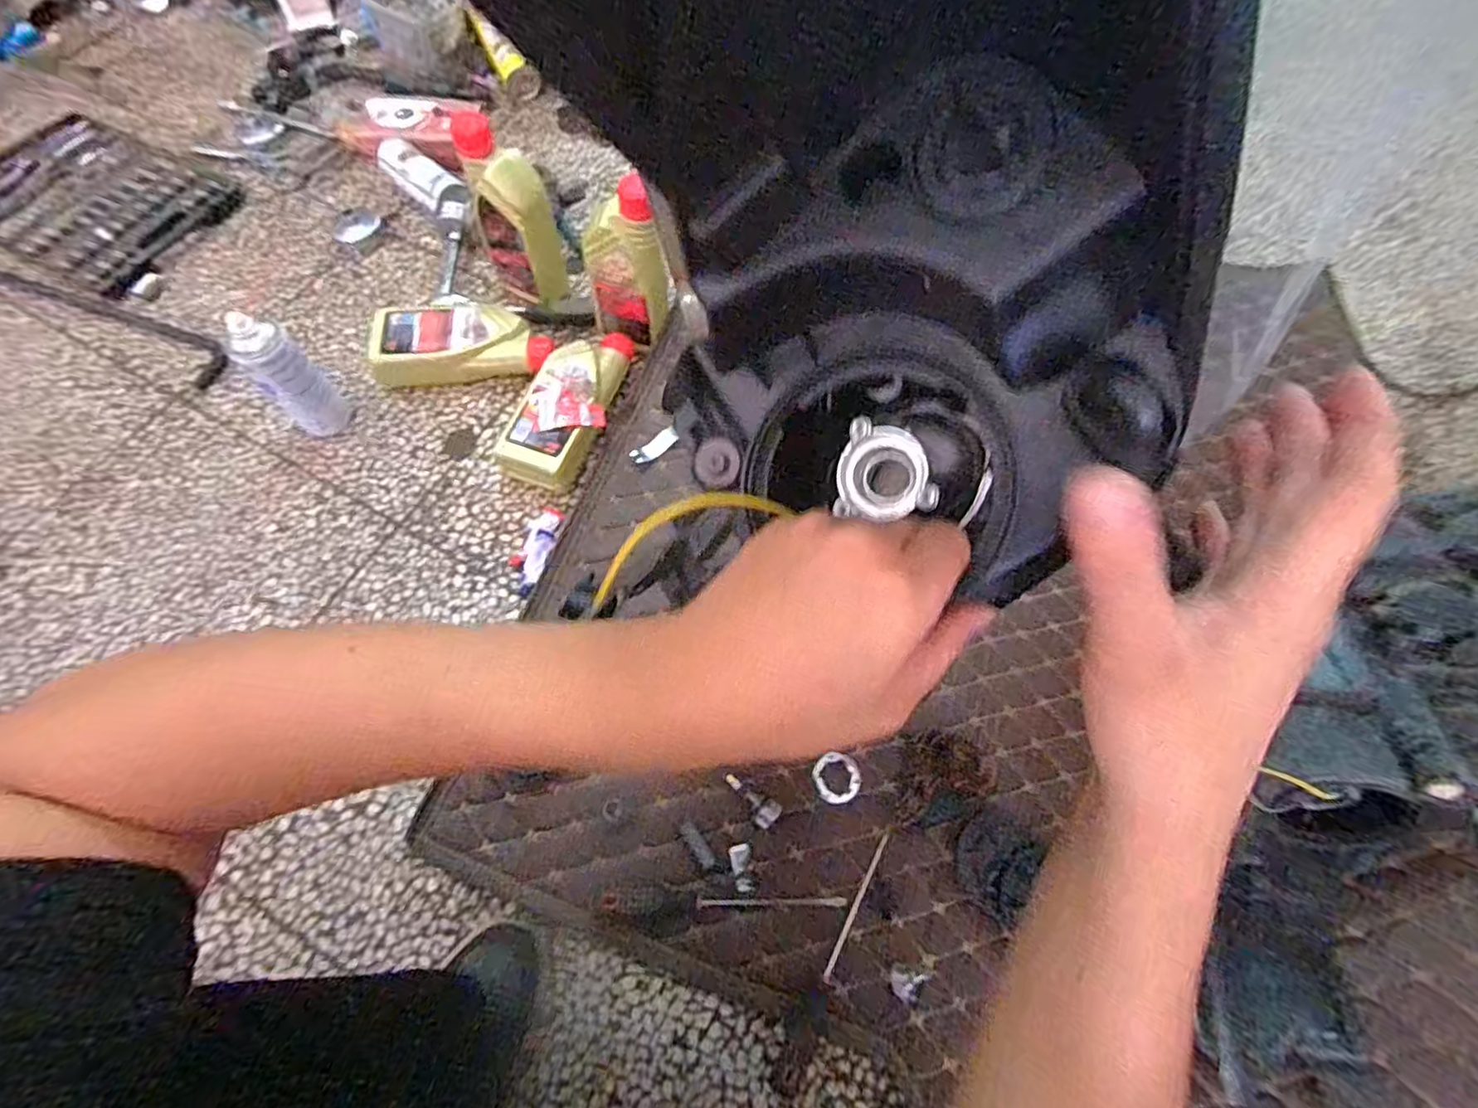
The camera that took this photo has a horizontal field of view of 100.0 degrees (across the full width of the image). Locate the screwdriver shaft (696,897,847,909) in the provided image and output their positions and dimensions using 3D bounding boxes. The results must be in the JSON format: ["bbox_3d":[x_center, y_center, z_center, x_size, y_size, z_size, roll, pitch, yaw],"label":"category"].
[{"bbox_3d":[0.033,0.357,0.636,0.151,0.006,0.009,0,66,-3],"label":"screwdriver shaft"}]

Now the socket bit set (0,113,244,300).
[{"bbox_3d":[-1.024,-0.559,0.983,0.382,0.039,0.268,26,71,7],"label":"socket bit set"}]

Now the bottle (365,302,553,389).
[{"bbox_3d":[-0.389,-0.295,0.871,0.242,0.072,0.086,-5,67,-5],"label":"bottle"}]

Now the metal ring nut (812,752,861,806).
[{"bbox_3d":[0.108,0.247,0.682,0.052,0.004,0.053,1,66,-2],"label":"metal ring nut"}]

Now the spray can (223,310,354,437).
[{"bbox_3d":[-0.563,-0.222,0.771,0.067,0.177,0.065,40,70,14],"label":"spray can"}]

